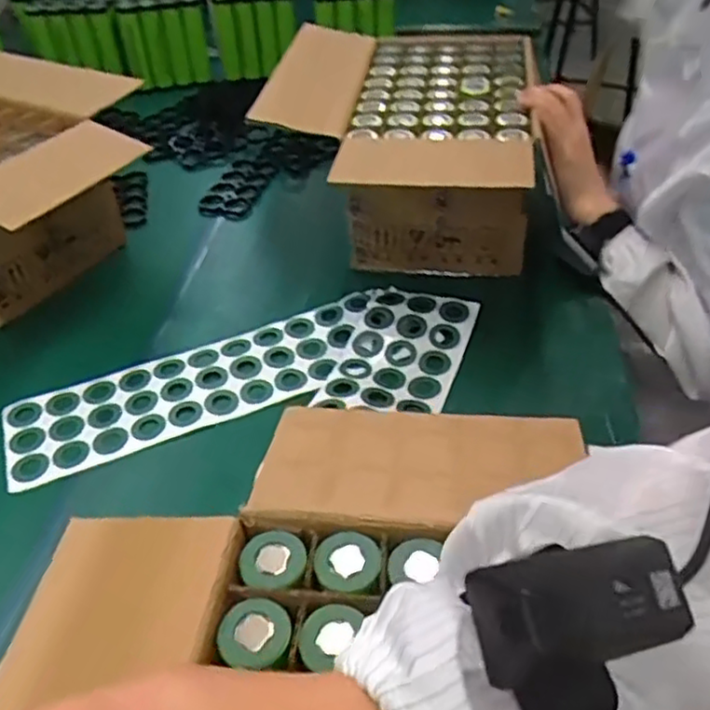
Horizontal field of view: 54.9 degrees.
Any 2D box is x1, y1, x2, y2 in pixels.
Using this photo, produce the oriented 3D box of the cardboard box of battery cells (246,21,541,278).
[{"bbox_3d":[0.061,-0.210,0.779,0.294,0.210,0.322,5,44,10],"label":"cardboard box of battery cells"}]

